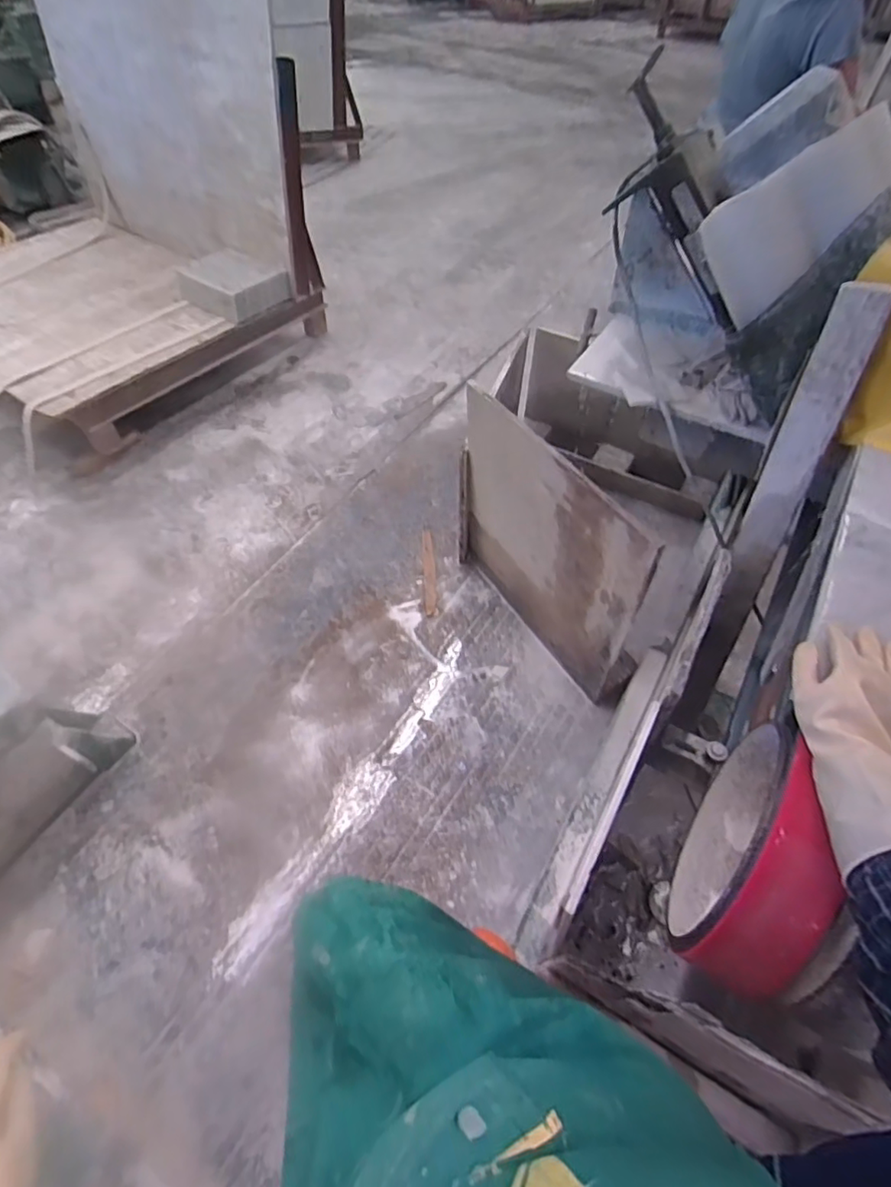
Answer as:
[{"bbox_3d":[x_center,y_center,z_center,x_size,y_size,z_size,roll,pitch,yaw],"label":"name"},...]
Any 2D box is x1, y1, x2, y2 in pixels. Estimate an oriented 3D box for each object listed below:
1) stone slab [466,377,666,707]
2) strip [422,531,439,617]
[{"bbox_3d":[0.211,-0.101,1.297,0.029,0.624,0.567,-27,58,-21],"label":"stone slab"},{"bbox_3d":[-0.048,-0.066,1.679,0.034,0.007,0.310,-3,53,-4],"label":"strip"}]

